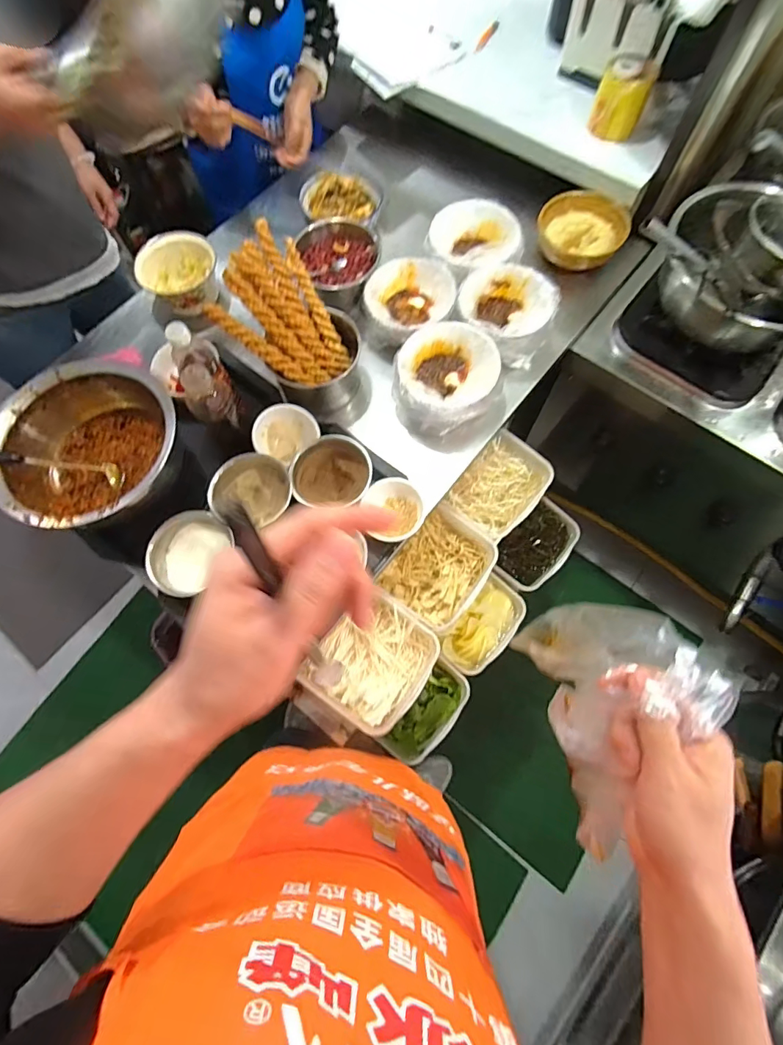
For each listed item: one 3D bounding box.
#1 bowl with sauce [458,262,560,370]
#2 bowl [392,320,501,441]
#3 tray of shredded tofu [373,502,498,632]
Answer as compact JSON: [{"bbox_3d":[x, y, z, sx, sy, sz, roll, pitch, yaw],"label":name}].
[{"bbox_3d":[0.212,-0.395,0.864,0.170,0.094,0.165,-1,71,2],"label":"bowl with sauce"},{"bbox_3d":[0.096,-0.252,0.841,0.170,0.119,0.183,-1,71,2],"label":"bowl"},{"bbox_3d":[0.097,0.088,0.836,0.142,0.045,0.197,36,76,13],"label":"tray of shredded tofu"}]

